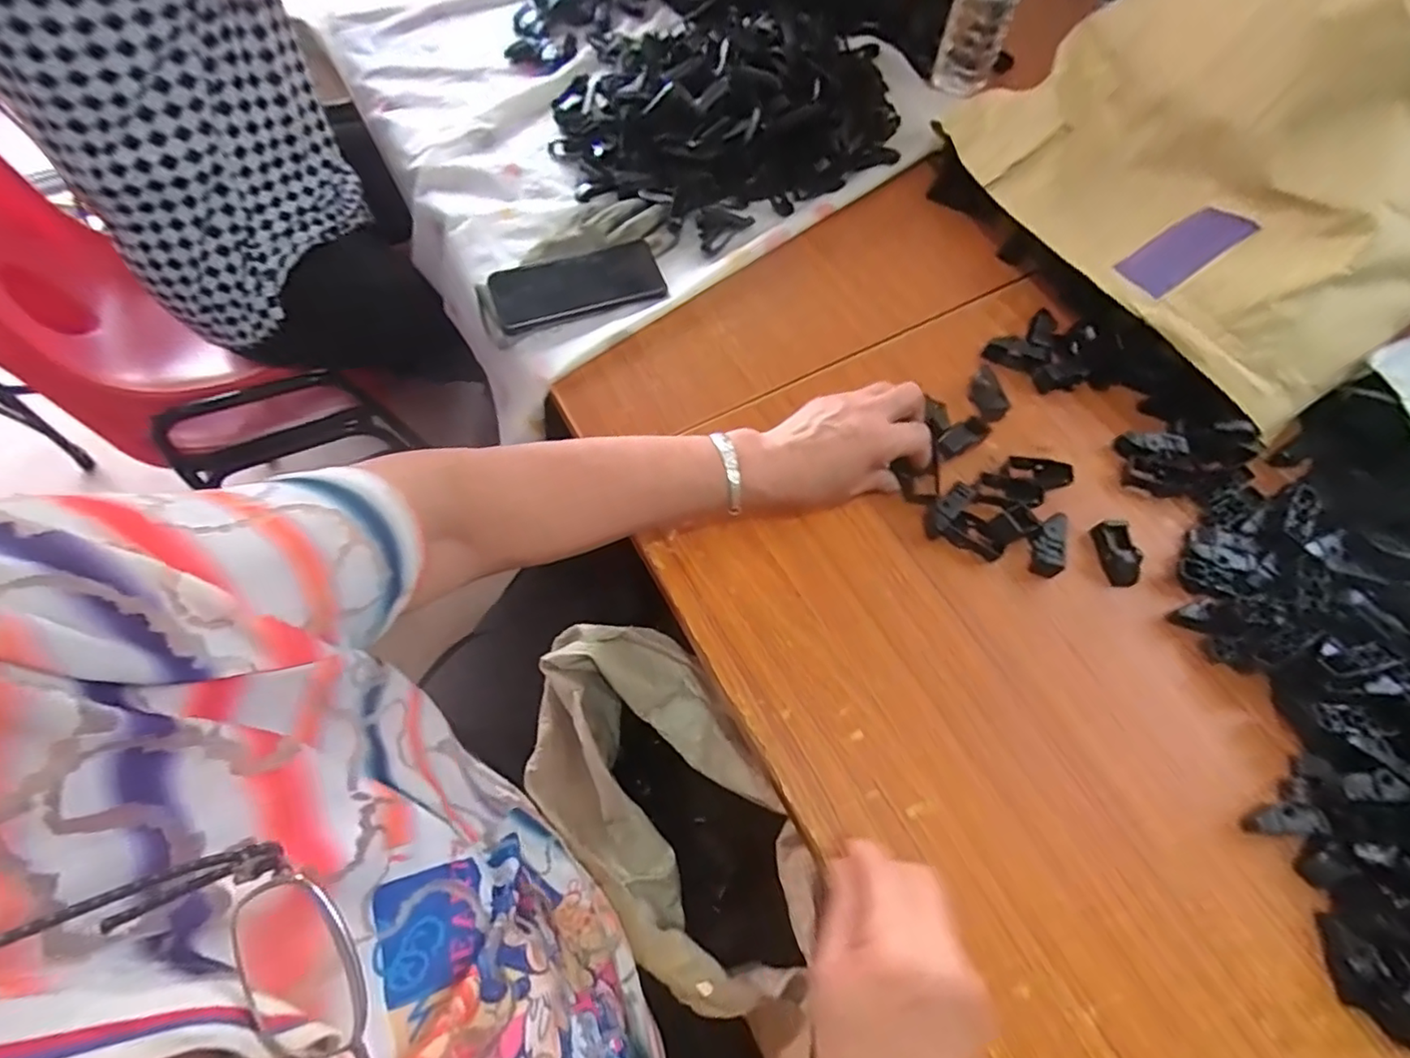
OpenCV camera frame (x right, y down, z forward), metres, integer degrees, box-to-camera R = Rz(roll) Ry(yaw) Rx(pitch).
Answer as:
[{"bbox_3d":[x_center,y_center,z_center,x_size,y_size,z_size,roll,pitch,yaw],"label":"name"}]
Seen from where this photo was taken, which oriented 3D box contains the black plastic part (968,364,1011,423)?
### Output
[{"bbox_3d":[0.245,-0.119,0.535,0.024,0.022,0.047,-11,64,-6],"label":"black plastic part"}]

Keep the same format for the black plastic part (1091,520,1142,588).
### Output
[{"bbox_3d":[0.319,0.020,0.475,0.026,0.021,0.048,-8,64,-4],"label":"black plastic part"}]

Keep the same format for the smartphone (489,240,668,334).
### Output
[{"bbox_3d":[-0.124,-0.238,0.591,0.159,0.012,0.080,-17,64,-7],"label":"smartphone"}]

